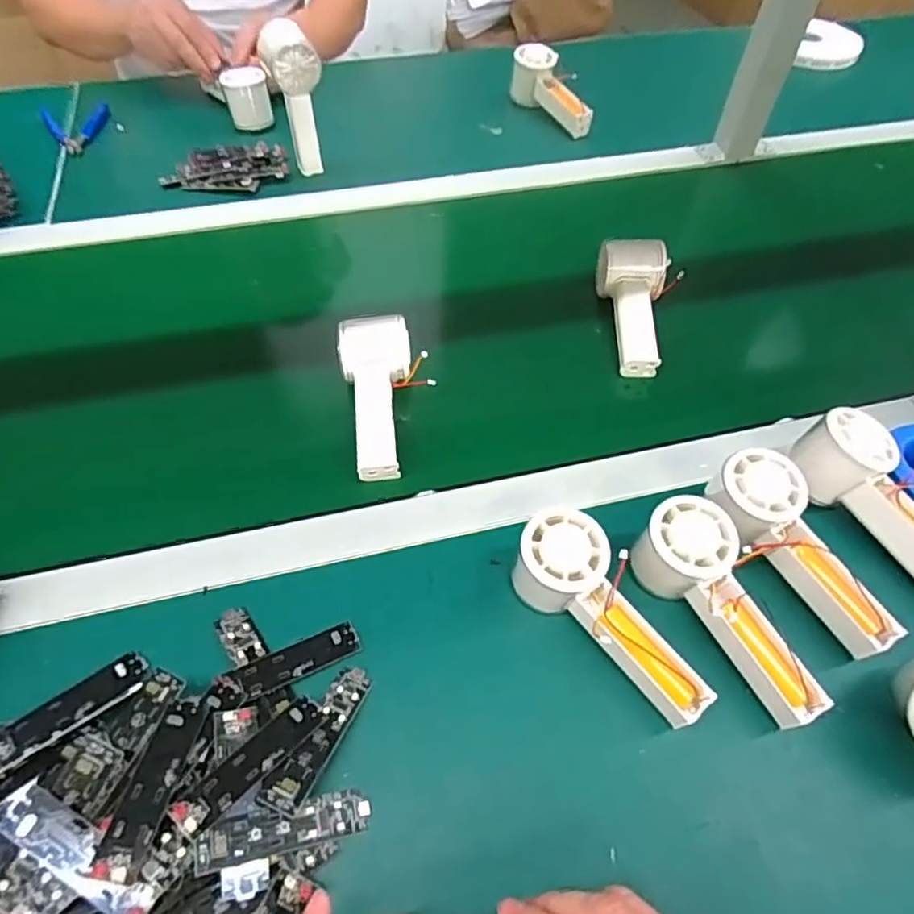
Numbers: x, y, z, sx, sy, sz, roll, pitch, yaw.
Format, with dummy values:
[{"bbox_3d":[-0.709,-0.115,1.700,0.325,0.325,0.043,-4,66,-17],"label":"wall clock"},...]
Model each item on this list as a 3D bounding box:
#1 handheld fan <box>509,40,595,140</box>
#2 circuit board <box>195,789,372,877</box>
[{"bbox_3d":[0.125,-0.490,0.812,0.055,0.058,0.152,-17,57,-13],"label":"handheld fan"},{"bbox_3d":[-0.092,0.202,0.329,0.091,0.007,0.022,3,50,-30],"label":"circuit board"}]

